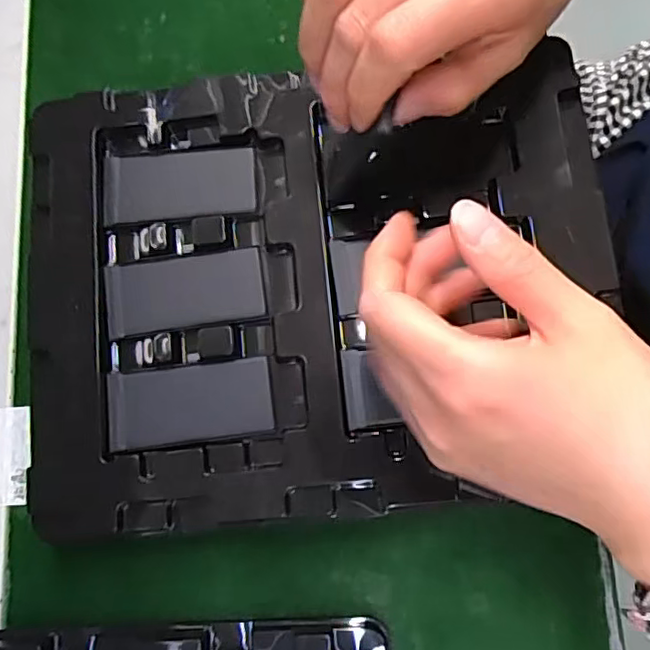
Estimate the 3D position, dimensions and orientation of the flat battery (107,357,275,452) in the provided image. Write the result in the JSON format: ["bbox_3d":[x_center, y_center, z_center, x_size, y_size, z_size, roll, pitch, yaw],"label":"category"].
[{"bbox_3d":[-0.063,0.036,0.279,0.075,0.004,0.035,-6,78,-1],"label":"flat battery"}]

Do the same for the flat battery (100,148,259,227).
[{"bbox_3d":[-0.073,-0.071,0.300,0.075,0.006,0.034,-5,78,0],"label":"flat battery"}]

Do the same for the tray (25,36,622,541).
[{"bbox_3d":[-0.007,-0.020,0.288,0.277,0.021,0.213,-5,78,0],"label":"tray"}]

